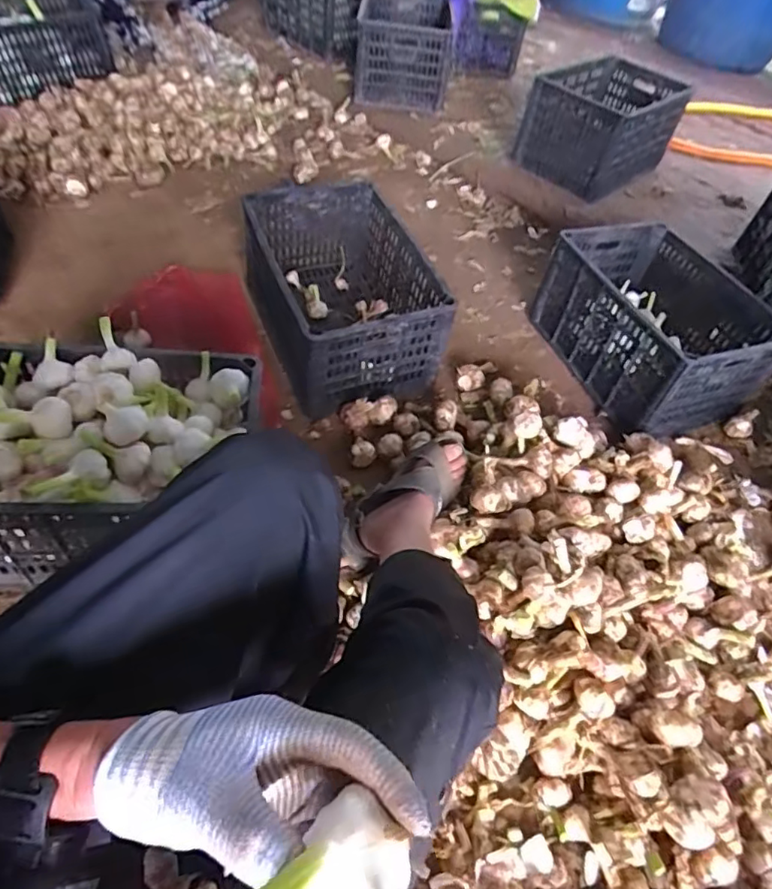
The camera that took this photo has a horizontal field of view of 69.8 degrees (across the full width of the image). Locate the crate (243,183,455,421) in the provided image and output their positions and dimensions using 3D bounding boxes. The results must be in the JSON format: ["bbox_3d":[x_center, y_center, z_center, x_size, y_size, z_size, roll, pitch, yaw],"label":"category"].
[{"bbox_3d":[-0.100,-0.331,1.187,0.316,0.288,0.519,-17,57,-19],"label":"crate"}]

